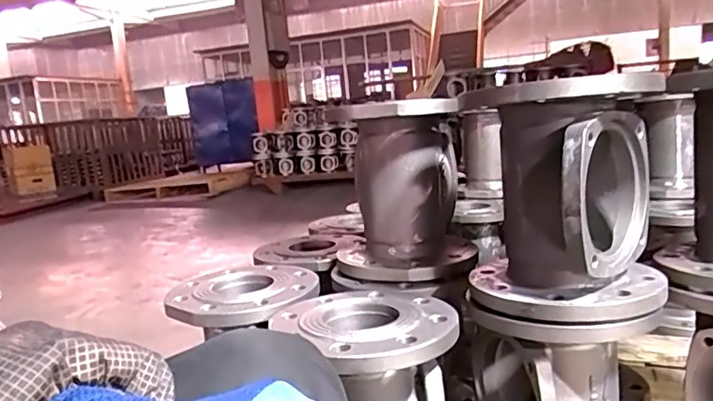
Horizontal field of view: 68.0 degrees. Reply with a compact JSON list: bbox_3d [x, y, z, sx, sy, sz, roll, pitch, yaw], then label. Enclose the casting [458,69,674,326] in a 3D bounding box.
[{"bbox_3d":[0.203,0.001,0.529,0.181,0.219,0.163,-1,10,22],"label":"casting"}]

